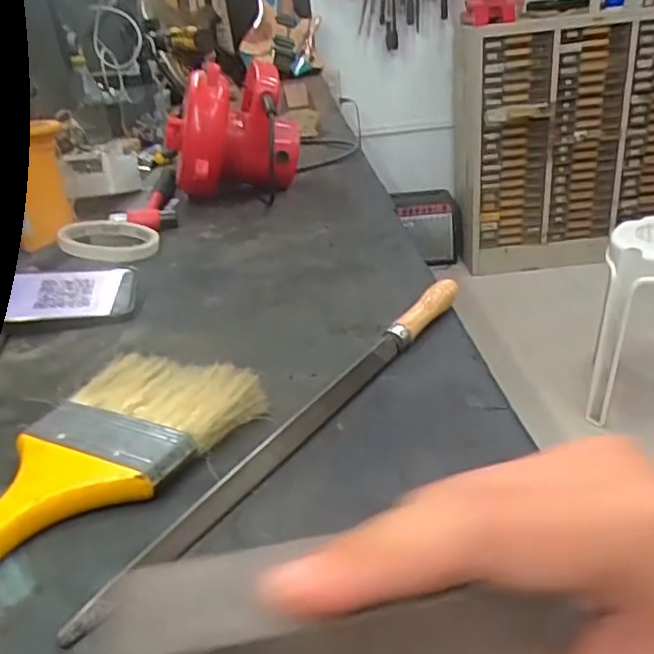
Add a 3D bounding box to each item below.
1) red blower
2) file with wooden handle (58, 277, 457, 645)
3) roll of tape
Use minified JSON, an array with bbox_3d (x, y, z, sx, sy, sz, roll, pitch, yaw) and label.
[{"bbox_3d":[-0.120,-0.247,0.817,0.162,0.159,0.145,-6,27,-4],"label":"red blower"},{"bbox_3d":[-0.005,0.044,0.365,0.017,0.023,0.341,13,32,33],"label":"file with wooden handle"},{"bbox_3d":[-0.240,-0.097,0.698,0.101,0.026,0.101,-10,27,-13],"label":"roll of tape"}]

